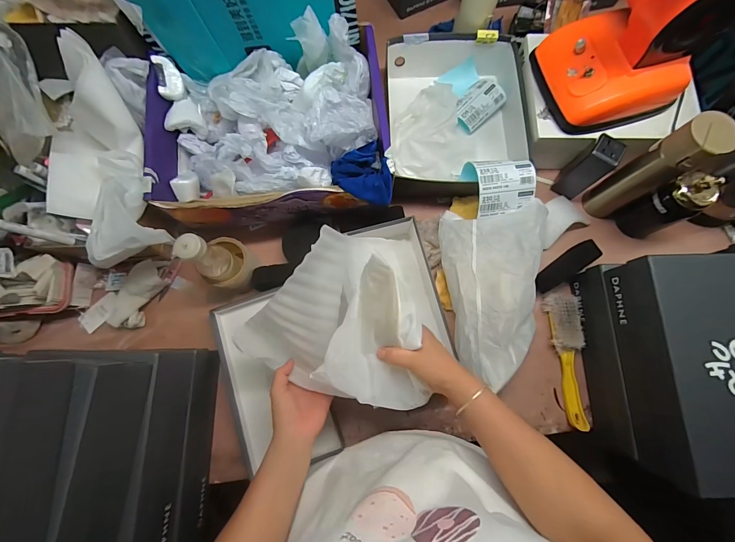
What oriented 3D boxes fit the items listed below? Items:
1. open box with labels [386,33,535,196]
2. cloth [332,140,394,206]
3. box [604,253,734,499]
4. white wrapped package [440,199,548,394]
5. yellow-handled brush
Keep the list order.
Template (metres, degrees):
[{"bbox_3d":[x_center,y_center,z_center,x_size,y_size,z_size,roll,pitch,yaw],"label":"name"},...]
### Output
[{"bbox_3d":[0.173,-0.320,0.669,0.271,0.097,0.352,-3,78,0],"label":"open box with labels"},{"bbox_3d":[-0.008,-0.150,0.536,0.087,0.037,0.098,-21,79,-4],"label":"cloth"},{"bbox_3d":[0.466,0.130,0.454,0.161,0.096,0.288,-1,78,1],"label":"box"},{"bbox_3d":[0.229,0.042,0.577,0.181,0.081,0.318,0,78,1],"label":"white wrapped package"},{"bbox_3d":[0.364,0.155,0.584,0.051,0.031,0.231,-4,78,0],"label":"yellow-handled brush"}]

